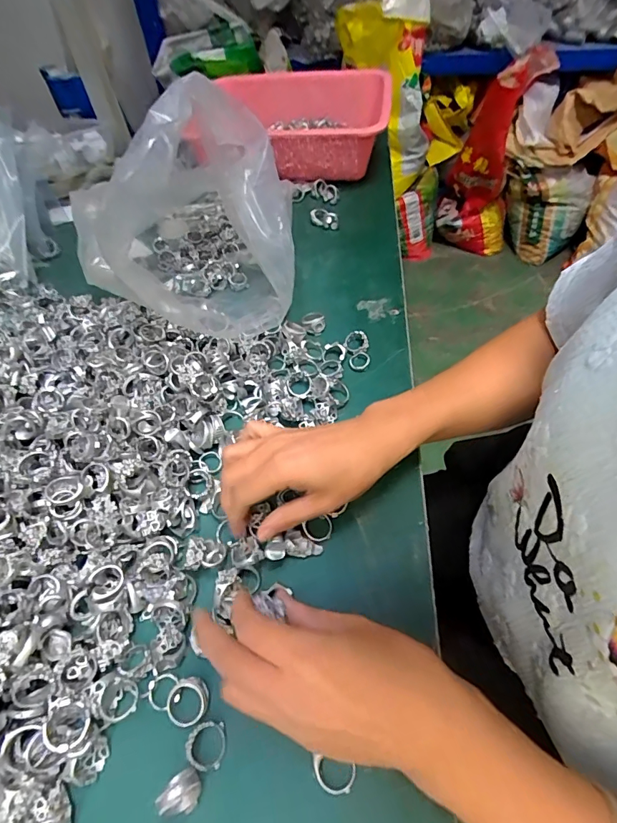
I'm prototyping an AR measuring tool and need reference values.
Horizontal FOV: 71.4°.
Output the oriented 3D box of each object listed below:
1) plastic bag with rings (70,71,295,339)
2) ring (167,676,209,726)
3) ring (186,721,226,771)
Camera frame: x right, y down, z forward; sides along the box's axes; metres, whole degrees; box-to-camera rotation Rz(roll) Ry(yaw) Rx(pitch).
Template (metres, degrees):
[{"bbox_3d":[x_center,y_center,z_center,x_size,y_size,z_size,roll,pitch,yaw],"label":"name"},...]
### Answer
[{"bbox_3d":[-0.121,-0.231,0.463,0.190,0.178,0.303,-6,55,-2],"label":"plastic bag with rings"},{"bbox_3d":[-0.075,0.180,0.268,0.023,0.011,0.026,19,57,15],"label":"ring"},{"bbox_3d":[-0.061,0.199,0.256,0.023,0.004,0.023,14,50,-19],"label":"ring"}]

